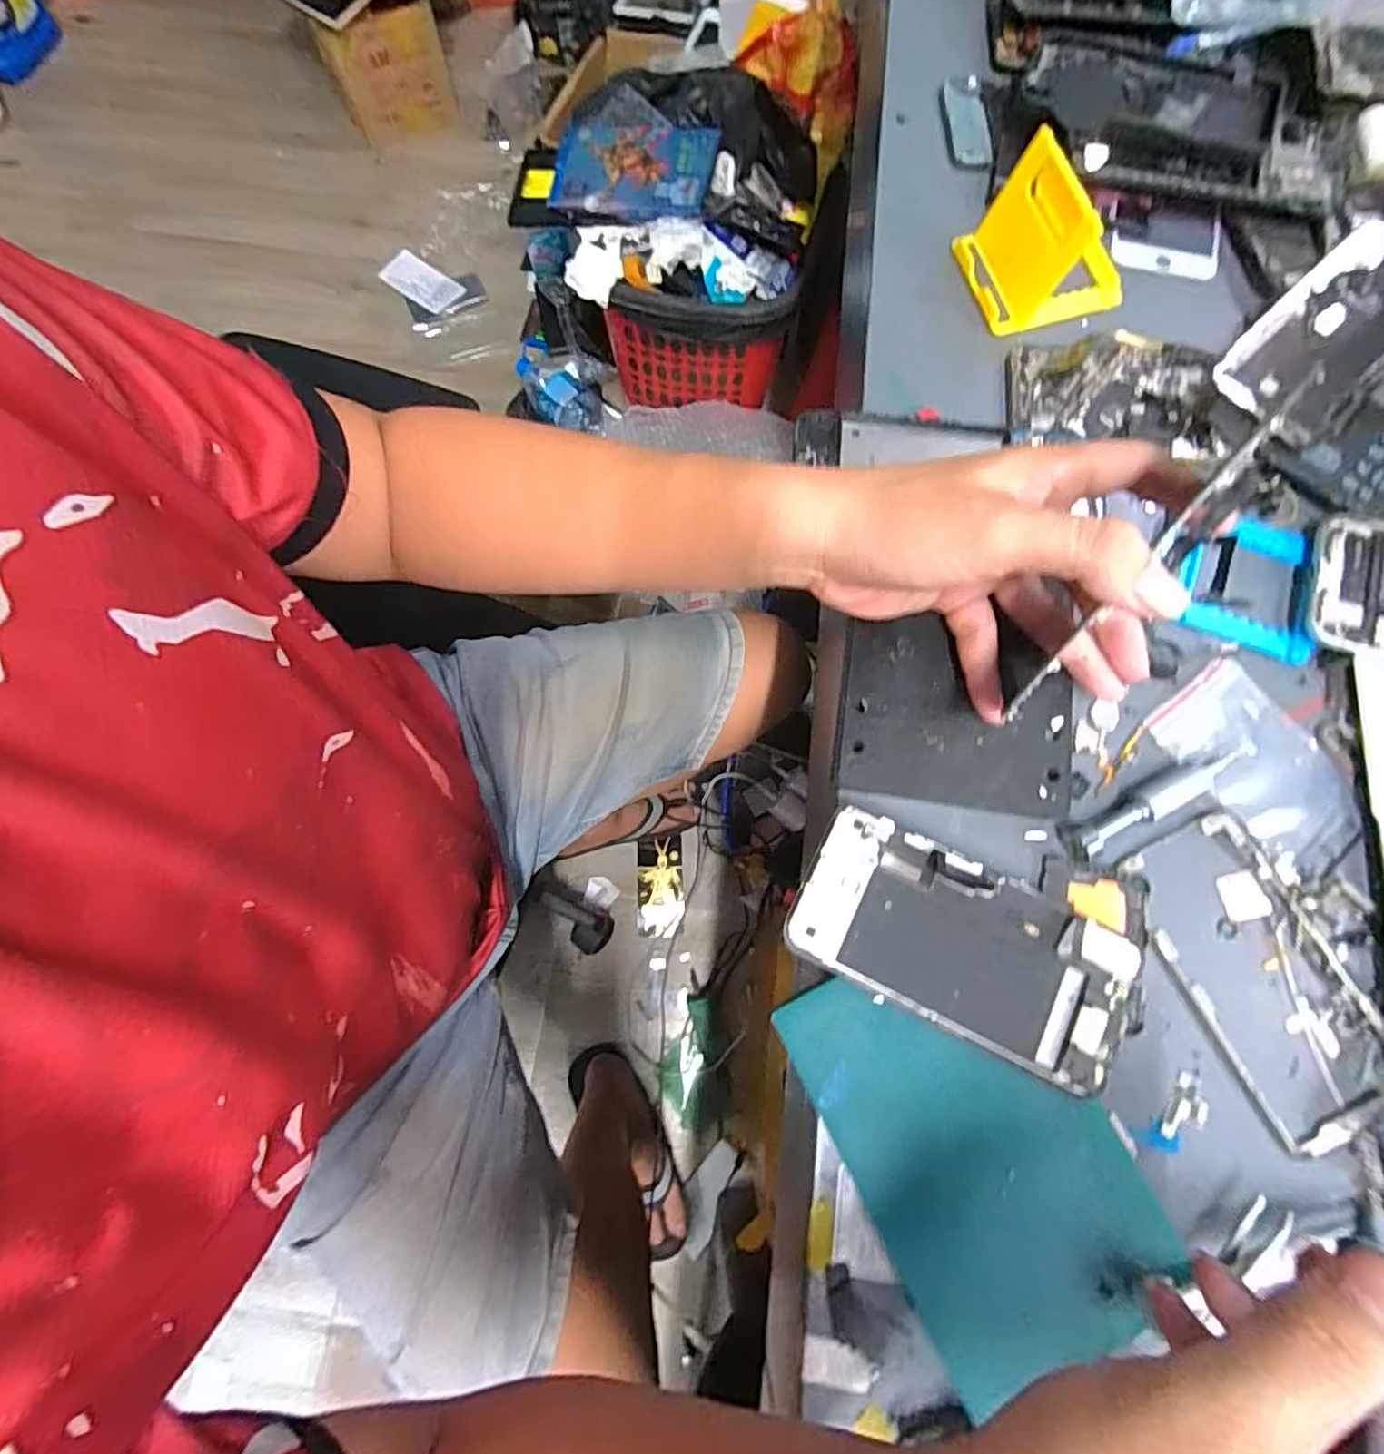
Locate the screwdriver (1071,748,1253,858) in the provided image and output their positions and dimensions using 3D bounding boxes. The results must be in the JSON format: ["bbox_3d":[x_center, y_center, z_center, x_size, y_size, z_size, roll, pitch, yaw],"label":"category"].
[{"bbox_3d":[0.223,0.035,0.311,0.099,0.012,0.016,-27,78,-6],"label":"screwdriver"}]

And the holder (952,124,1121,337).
[{"bbox_3d":[0.204,-0.278,0.366,0.082,0.055,0.073,-17,78,-4],"label":"holder"}]

